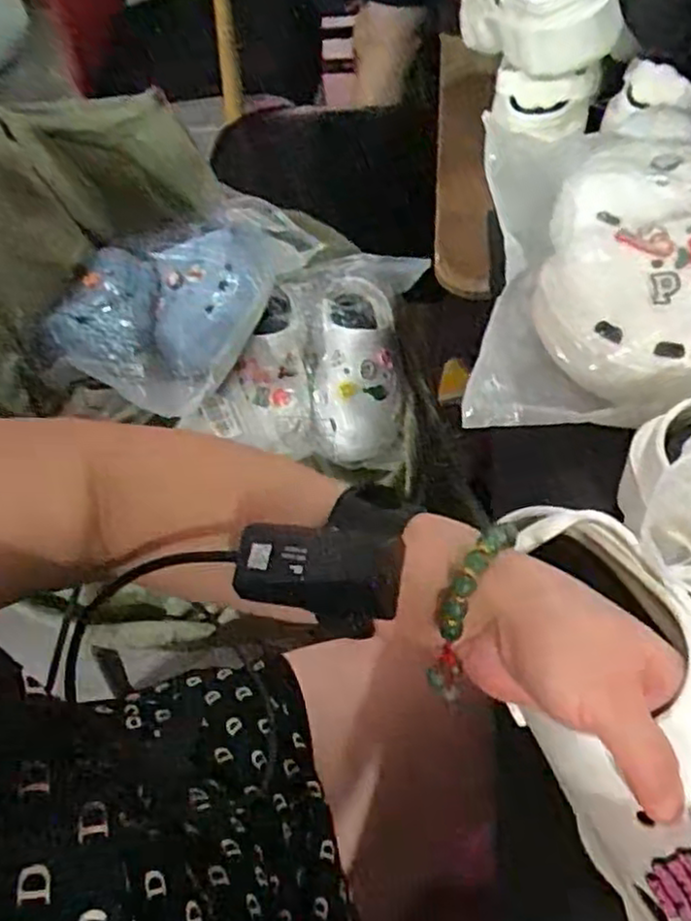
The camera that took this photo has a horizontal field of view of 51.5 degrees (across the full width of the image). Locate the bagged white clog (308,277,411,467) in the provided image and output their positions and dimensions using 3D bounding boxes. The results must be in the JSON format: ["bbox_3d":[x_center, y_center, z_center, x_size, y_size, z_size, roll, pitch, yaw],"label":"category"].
[{"bbox_3d":[0.017,-0.119,0.892,0.111,0.085,0.241,-6,83,1],"label":"bagged white clog"}]

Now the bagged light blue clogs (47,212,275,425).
[{"bbox_3d":[-0.202,-0.193,0.856,0.220,0.080,0.258,23,62,18],"label":"bagged light blue clogs"}]

